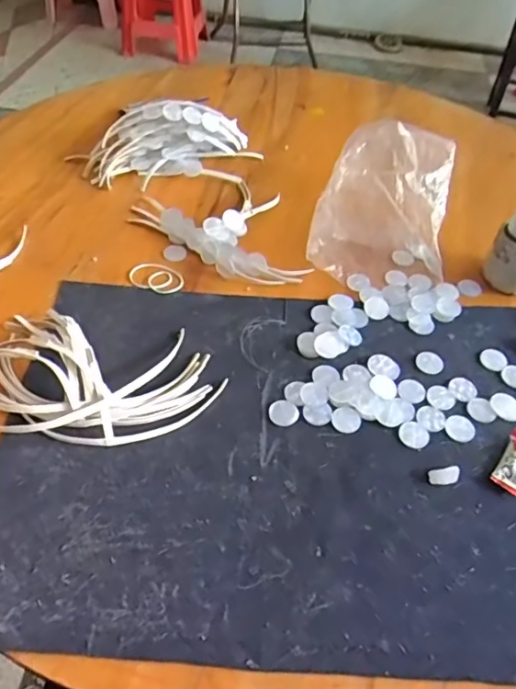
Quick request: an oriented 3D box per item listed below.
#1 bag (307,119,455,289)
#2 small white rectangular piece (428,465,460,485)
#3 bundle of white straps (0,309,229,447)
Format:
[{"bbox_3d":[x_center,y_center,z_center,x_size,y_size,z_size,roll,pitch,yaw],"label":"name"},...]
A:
[{"bbox_3d":[0.145,-0.166,0.635,0.145,0.080,0.206,12,49,6],"label":"bag"},{"bbox_3d":[0.153,0.106,0.450,0.023,0.010,0.013,-3,49,-7],"label":"small white rectangular piece"},{"bbox_3d":[-0.150,0.020,0.483,0.234,0.041,0.128,5,48,0],"label":"bundle of white straps"}]

